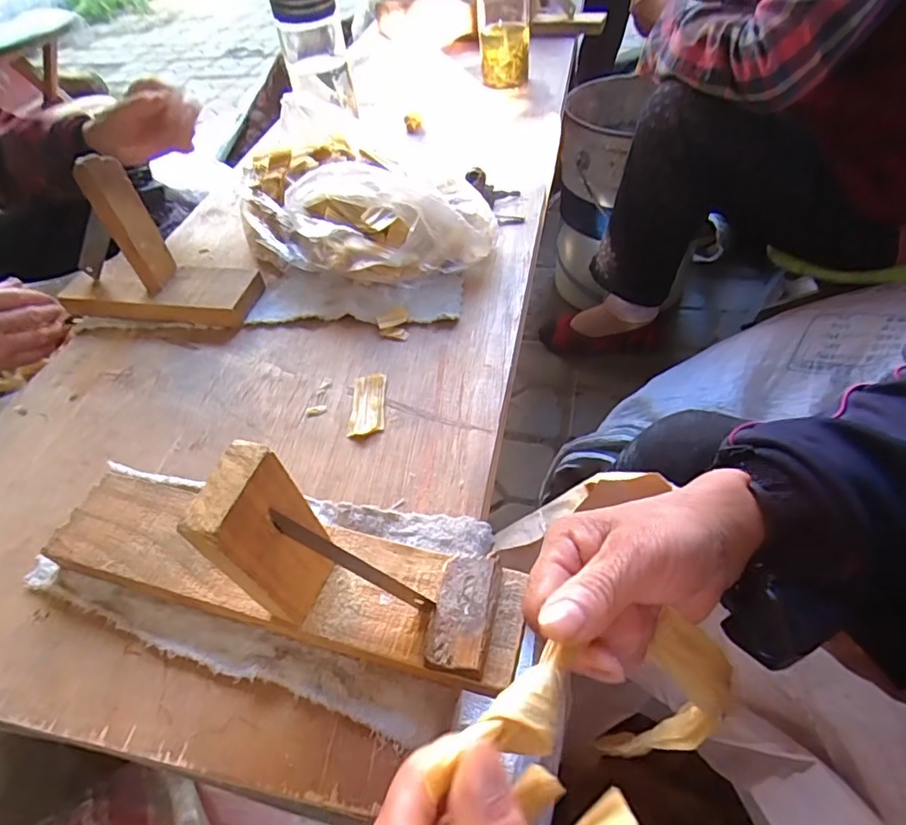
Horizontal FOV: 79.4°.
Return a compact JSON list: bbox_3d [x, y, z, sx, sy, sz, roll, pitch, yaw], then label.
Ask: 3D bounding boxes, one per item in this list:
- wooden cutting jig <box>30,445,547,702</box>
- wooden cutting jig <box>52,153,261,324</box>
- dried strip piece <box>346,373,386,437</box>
[{"bbox_3d":[-0.100,0.056,0.270,0.275,0.122,0.078,12,50,15],"label":"wooden cutting jig"},{"bbox_3d":[-0.265,-0.142,0.462,0.172,0.127,0.057,6,49,11],"label":"wooden cutting jig"},{"bbox_3d":[-0.062,-0.006,0.399,0.025,0.005,0.058,-3,48,3],"label":"dried strip piece"}]

